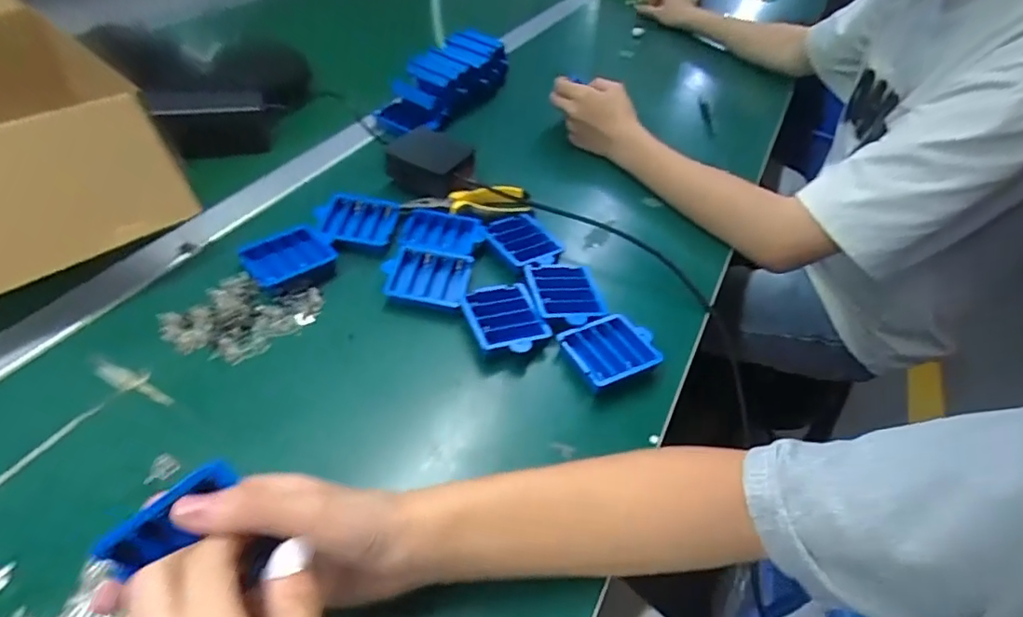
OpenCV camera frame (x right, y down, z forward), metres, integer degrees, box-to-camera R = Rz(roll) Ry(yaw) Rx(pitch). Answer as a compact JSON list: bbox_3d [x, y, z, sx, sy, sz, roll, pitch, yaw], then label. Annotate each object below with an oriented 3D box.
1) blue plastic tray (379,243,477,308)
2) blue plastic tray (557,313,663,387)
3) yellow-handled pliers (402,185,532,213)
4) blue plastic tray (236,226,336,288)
[{"bbox_3d":[-0.079,-0.032,0.513,0.079,0.016,0.063,13,46,4],"label":"blue plastic tray"},{"bbox_3d":[0.087,0.034,0.475,0.069,0.013,0.063,-23,54,-15],"label":"blue plastic tray"},{"bbox_3d":[-0.046,-0.121,0.594,0.128,0.016,0.038,4,46,-5],"label":"yellow-handled pliers"},{"bbox_3d":[-0.208,-0.048,0.514,0.071,0.013,0.067,-28,56,-31],"label":"blue plastic tray"}]

